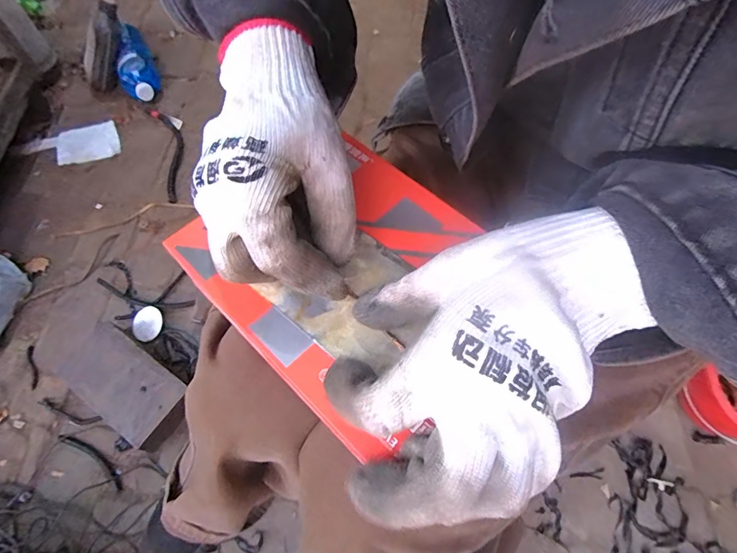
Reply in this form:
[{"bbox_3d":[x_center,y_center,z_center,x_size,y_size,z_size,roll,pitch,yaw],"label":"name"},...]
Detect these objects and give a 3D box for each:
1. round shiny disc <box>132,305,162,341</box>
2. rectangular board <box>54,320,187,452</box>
[{"bbox_3d":[-0.415,0.088,0.804,0.052,0.011,0.064,-3,61,0],"label":"round shiny disc"},{"bbox_3d":[-0.424,0.177,0.736,0.240,0.058,0.117,30,66,17],"label":"rectangular board"}]

